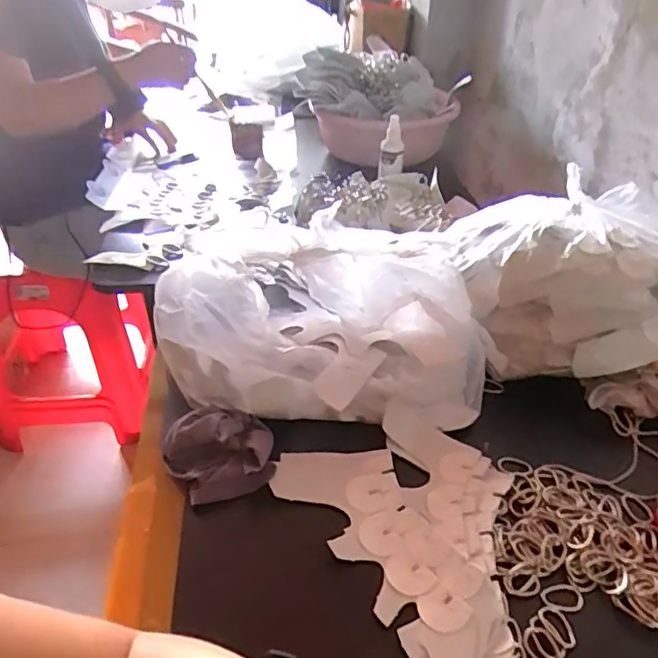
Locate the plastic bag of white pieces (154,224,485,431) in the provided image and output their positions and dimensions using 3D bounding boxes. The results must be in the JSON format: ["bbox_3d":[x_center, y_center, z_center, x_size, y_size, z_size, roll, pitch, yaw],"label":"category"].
[{"bbox_3d":[-0.006,-0.018,0.584,0.295,0.129,0.201,2,37,1],"label":"plastic bag of white pieces"}]

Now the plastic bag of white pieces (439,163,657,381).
[{"bbox_3d":[0.253,-0.062,0.610,0.255,0.113,0.223,-1,37,-3],"label":"plastic bag of white pieces"}]

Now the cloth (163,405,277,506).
[{"bbox_3d":[-0.095,0.105,0.502,0.092,0.035,0.081,-11,38,-14],"label":"cloth"}]

